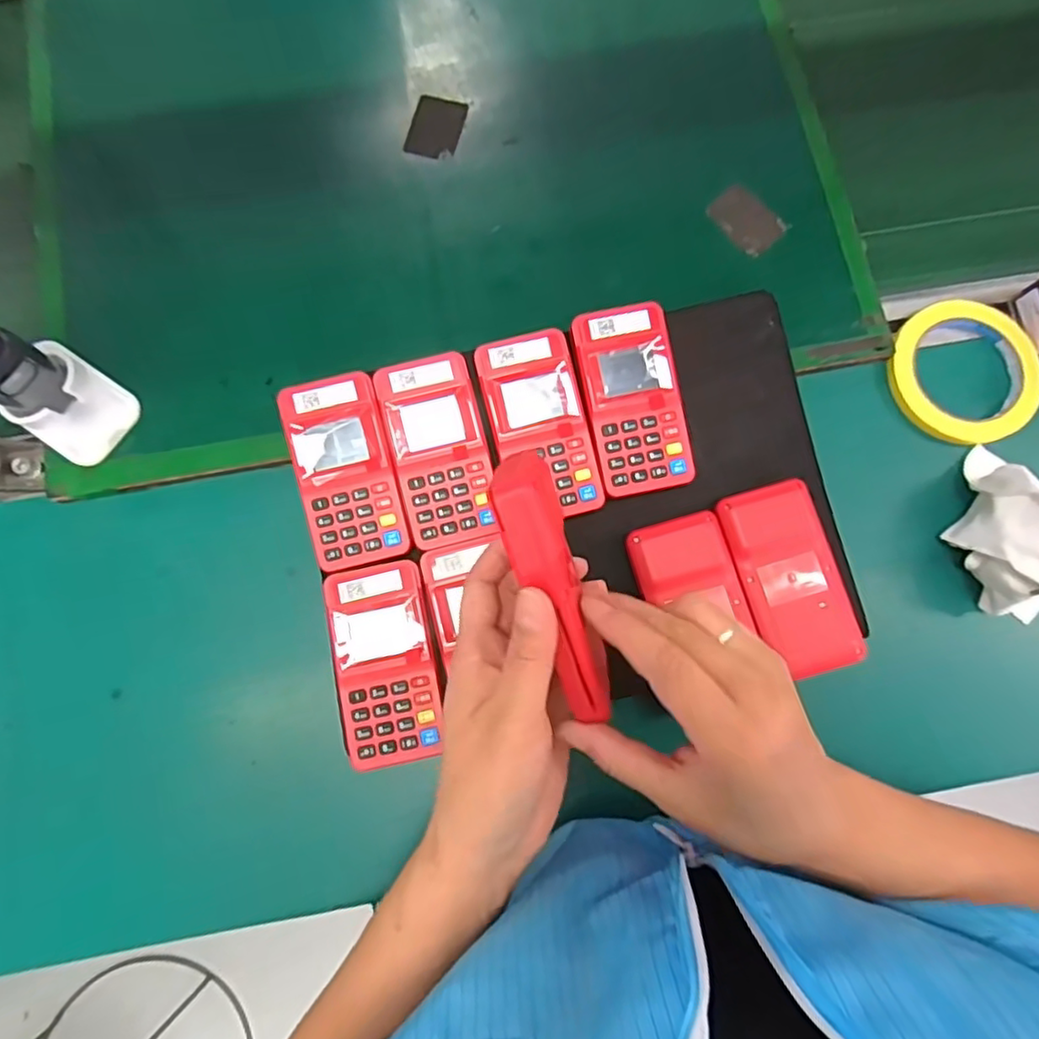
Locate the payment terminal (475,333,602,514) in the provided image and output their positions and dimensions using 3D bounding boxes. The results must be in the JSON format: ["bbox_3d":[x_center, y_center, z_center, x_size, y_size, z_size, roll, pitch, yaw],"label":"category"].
[{"bbox_3d":[0.013,-0.060,0.407,0.061,0.028,0.119,-13,79,-4],"label":"payment terminal"}]

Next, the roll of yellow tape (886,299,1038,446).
[{"bbox_3d":[0.320,-0.107,0.443,0.101,0.013,0.104,0,78,-1],"label":"roll of yellow tape"}]

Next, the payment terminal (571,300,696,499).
[{"bbox_3d":[0.075,-0.079,0.414,0.062,0.033,0.121,-11,78,-4],"label":"payment terminal"}]

